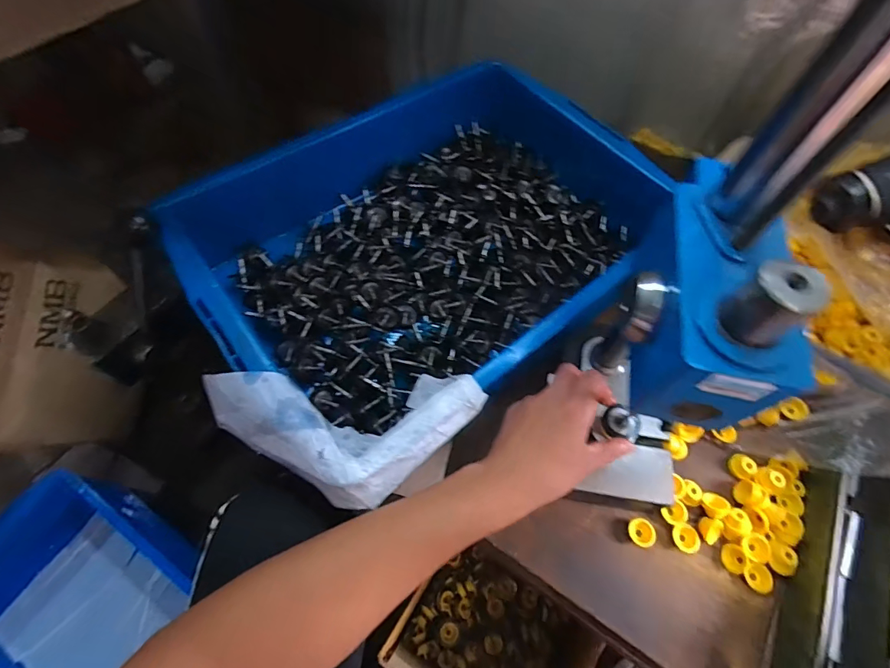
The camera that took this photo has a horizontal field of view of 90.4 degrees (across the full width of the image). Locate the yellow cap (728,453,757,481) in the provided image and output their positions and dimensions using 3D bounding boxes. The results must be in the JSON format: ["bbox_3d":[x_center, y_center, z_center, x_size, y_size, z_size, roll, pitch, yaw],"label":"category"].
[{"bbox_3d":[0.317,0.141,0.470,0.023,0.015,0.025,0,61,0],"label":"yellow cap"}]

